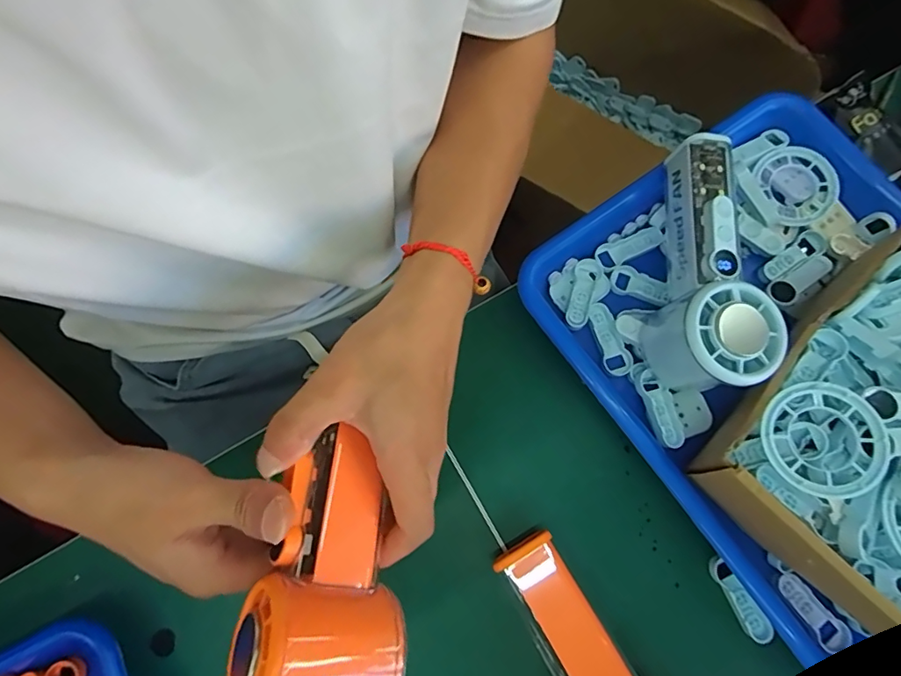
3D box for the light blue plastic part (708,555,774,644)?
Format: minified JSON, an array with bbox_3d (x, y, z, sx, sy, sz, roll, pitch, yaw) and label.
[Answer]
[{"bbox_3d":[0.172,0.156,0.299,0.013,0.012,0.050,-30,79,-6],"label":"light blue plastic part"}]

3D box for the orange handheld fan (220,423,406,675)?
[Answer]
[{"bbox_3d":[-0.060,0.105,0.224,0.065,0.056,0.121,13,53,-29],"label":"orange handheld fan"}]

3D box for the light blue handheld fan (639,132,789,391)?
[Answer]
[{"bbox_3d":[0.156,-0.043,0.306,0.059,0.065,0.151,8,78,2],"label":"light blue handheld fan"}]

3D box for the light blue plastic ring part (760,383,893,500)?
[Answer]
[{"bbox_3d":[0.188,0.052,0.253,0.054,0.014,0.057,0,78,0],"label":"light blue plastic ring part"}]

